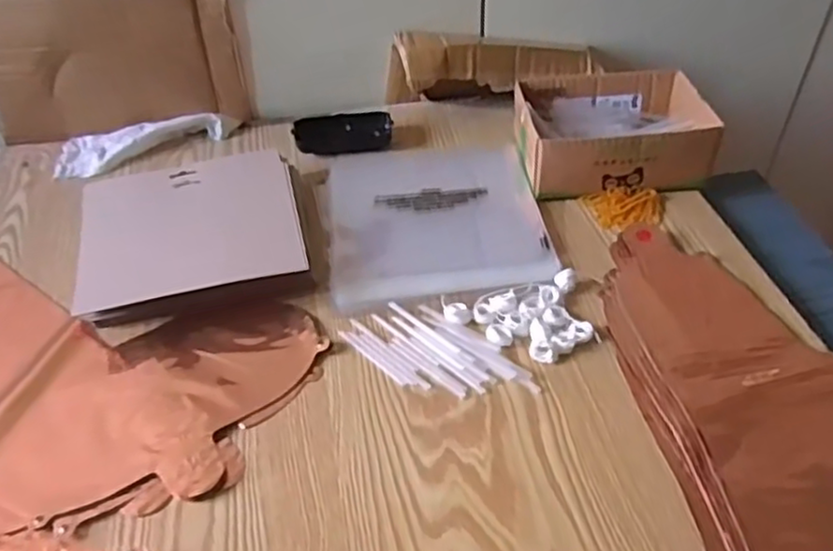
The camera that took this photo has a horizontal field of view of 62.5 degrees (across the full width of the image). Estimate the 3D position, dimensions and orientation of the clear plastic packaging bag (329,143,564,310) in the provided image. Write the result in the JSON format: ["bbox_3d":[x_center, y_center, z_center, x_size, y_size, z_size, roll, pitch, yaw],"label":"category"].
[{"bbox_3d":[0.018,-0.064,0.684,0.204,0.007,0.222,-6,44,-3],"label":"clear plastic packaging bag"}]

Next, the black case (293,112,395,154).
[{"bbox_3d":[-0.081,-0.162,0.772,0.108,0.024,0.054,-11,45,-7],"label":"black case"}]

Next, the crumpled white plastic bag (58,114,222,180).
[{"bbox_3d":[-0.310,-0.145,0.763,0.176,0.022,0.067,-7,44,-3],"label":"crumpled white plastic bag"}]

